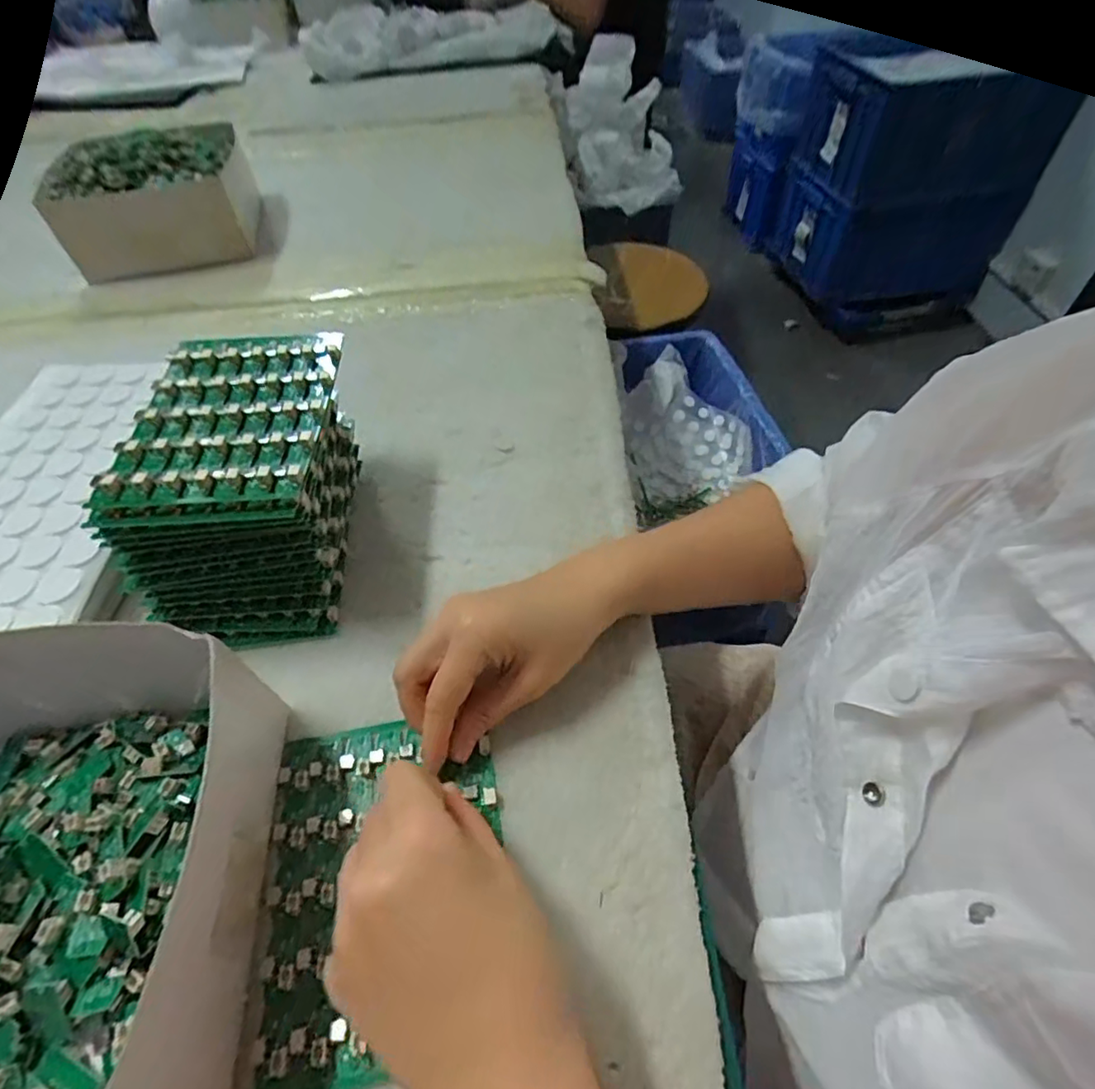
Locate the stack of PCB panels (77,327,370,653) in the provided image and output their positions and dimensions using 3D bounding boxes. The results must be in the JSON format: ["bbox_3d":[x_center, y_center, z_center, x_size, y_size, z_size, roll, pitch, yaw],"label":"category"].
[{"bbox_3d":[-0.199,-0.042,0.403,0.119,0.116,0.188,-4,52,1],"label":"stack of PCB panels"}]

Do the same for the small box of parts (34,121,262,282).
[{"bbox_3d":[-0.487,-0.439,0.733,0.218,0.102,0.214,-16,53,-9],"label":"small box of parts"}]

